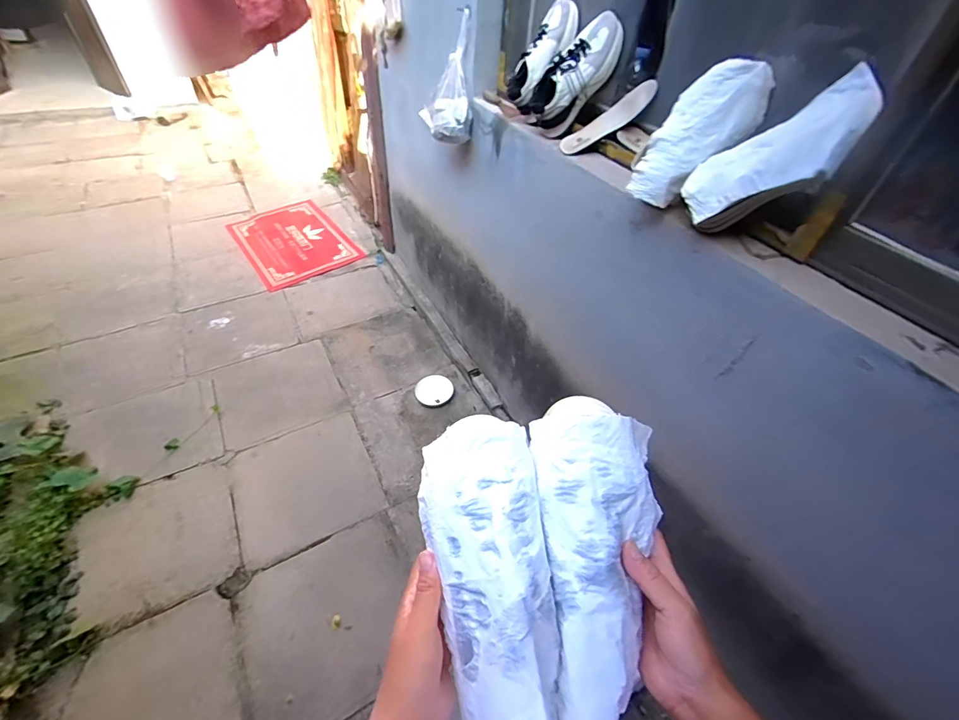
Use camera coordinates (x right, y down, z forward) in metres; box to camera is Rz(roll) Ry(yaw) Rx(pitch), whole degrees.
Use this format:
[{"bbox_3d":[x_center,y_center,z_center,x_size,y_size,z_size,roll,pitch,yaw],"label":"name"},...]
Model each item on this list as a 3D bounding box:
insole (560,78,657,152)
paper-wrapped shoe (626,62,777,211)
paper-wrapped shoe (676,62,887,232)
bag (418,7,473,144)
[{"bbox_3d":[0.309,-0.570,1.007,0.234,0.050,0.084,-20,31,38],"label":"insole"},{"bbox_3d":[0.387,-0.412,0.773,0.093,0.262,0.115,20,32,-44],"label":"paper-wrapped shoe"},{"bbox_3d":[0.479,-0.317,0.680,0.098,0.276,0.138,40,41,-24],"label":"paper-wrapped shoe"},{"bbox_3d":[-0.096,-0.846,1.288,0.149,0.323,0.161,-3,47,-7],"label":"bag"}]

